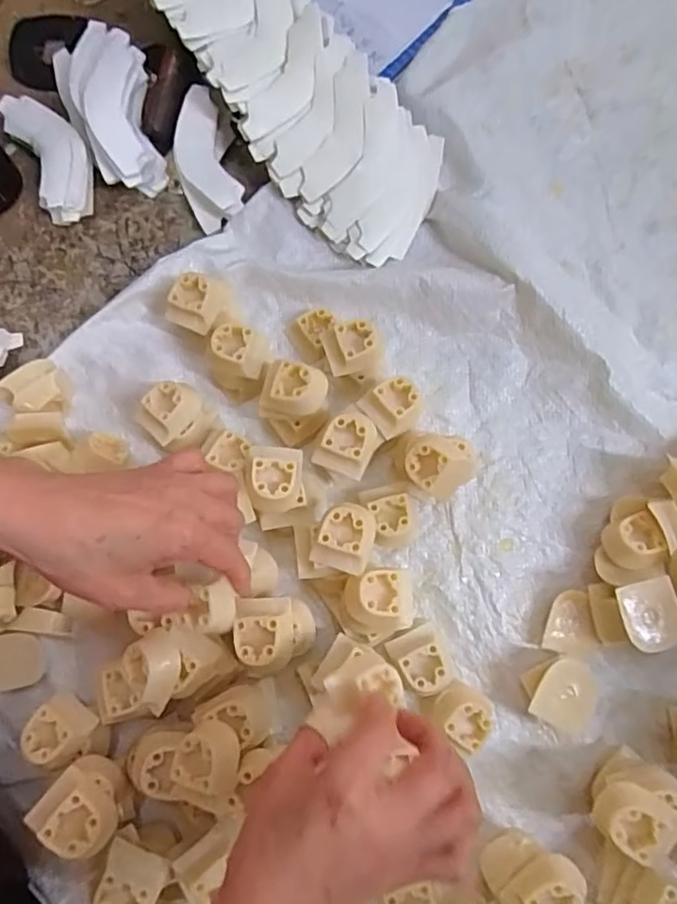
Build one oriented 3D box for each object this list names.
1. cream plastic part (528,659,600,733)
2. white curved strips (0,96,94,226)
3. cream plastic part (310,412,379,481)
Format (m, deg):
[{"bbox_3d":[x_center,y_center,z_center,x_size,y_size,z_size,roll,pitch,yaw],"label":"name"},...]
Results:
[{"bbox_3d":[0.160,0.171,0.420,0.042,0.032,0.046,0,77,-1],"label":"cream plastic part"},{"bbox_3d":[-0.248,-0.256,0.515,0.053,0.030,0.122,-27,79,-7],"label":"white curved strips"},{"bbox_3d":[0.008,-0.006,0.421,0.036,0.023,0.045,28,80,6],"label":"cream plastic part"}]

